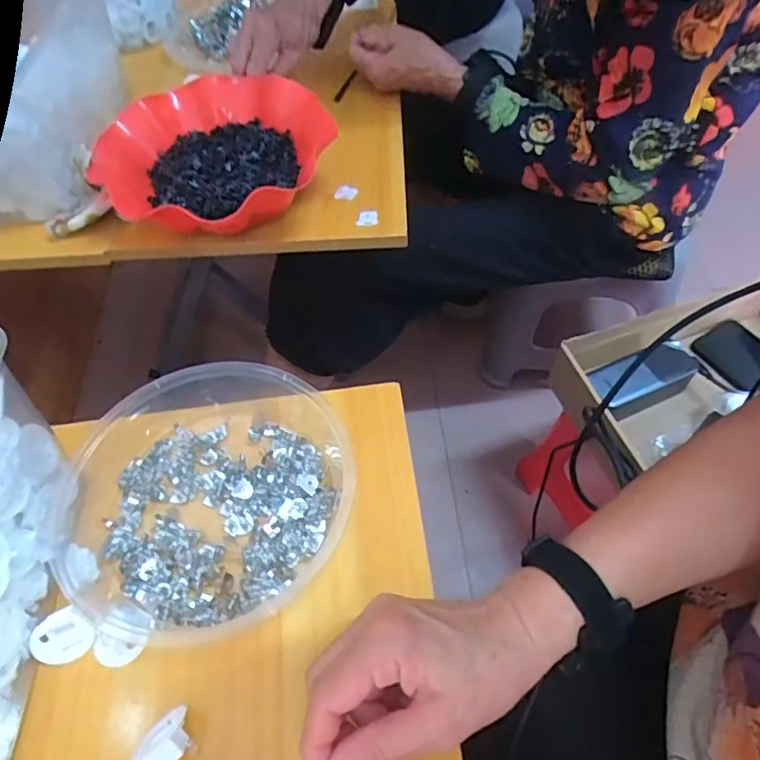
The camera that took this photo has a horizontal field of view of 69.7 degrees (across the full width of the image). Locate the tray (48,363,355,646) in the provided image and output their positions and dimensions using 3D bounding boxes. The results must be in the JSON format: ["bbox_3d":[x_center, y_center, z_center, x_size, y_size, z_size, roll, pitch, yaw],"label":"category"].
[{"bbox_3d":[-0.119,0.074,0.367,0.196,0.042,0.177,-3,56,1],"label":"tray"}]

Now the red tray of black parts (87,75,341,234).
[{"bbox_3d":[-0.160,-0.217,0.544,0.206,0.058,0.212,17,59,15],"label":"red tray of black parts"}]

